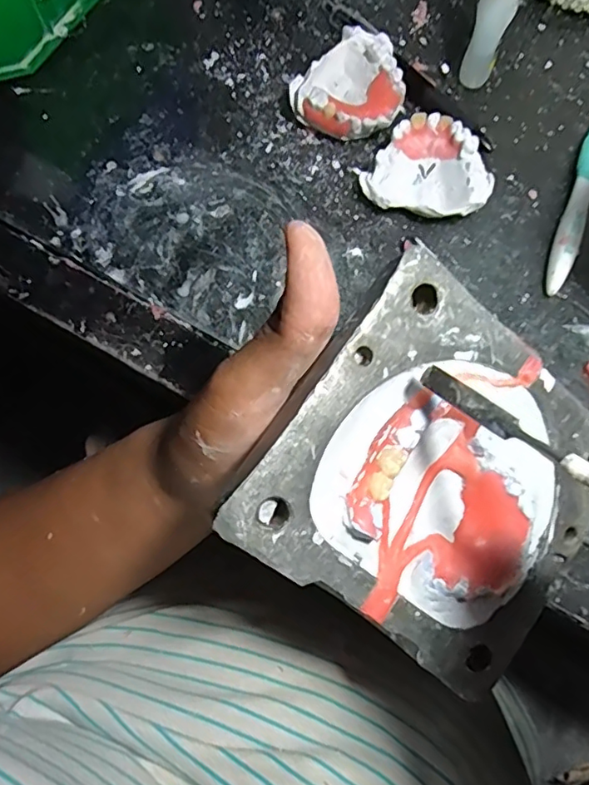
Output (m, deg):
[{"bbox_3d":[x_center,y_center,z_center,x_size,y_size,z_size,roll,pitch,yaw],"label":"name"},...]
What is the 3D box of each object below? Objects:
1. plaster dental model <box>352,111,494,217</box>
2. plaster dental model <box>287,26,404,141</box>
[{"bbox_3d":[0.074,-0.118,0.302,0.062,0.026,0.056,41,78,11],"label":"plaster dental model"},{"bbox_3d":[0.033,-0.176,0.319,0.061,0.024,0.060,0,74,1],"label":"plaster dental model"}]

